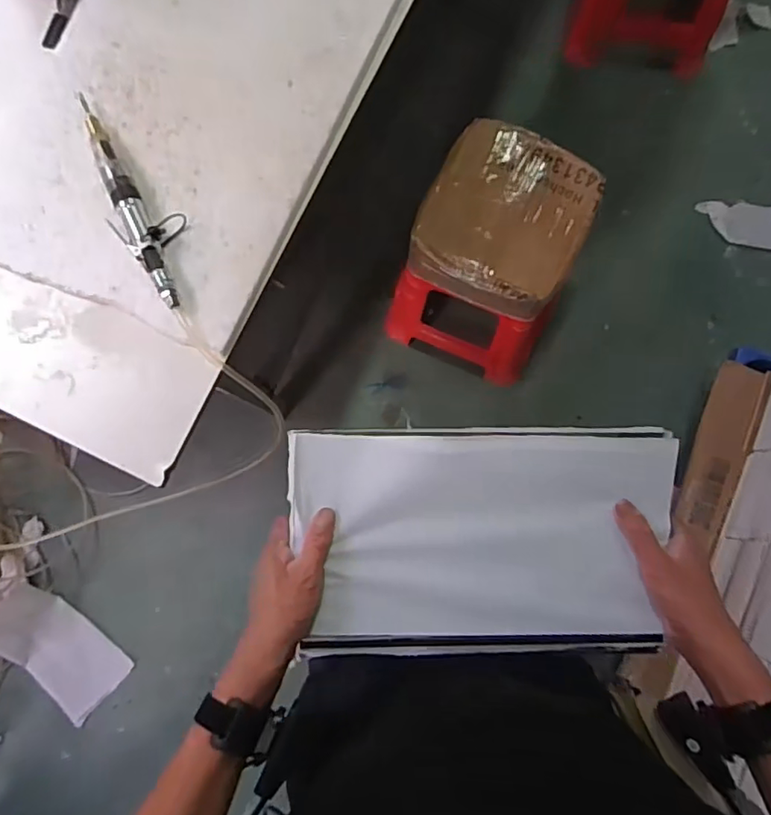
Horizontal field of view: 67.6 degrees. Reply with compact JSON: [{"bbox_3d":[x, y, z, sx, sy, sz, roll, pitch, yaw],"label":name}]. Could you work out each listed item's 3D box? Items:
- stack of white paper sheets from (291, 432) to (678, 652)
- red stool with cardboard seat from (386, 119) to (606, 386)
[{"bbox_3d":[0.107,0.127,0.560,0.352,0.043,0.206,-2,82,2],"label":"stack of white paper sheets"},{"bbox_3d":[0.251,-0.303,1.298,0.330,0.539,0.350,24,84,6],"label":"red stool with cardboard seat"}]

